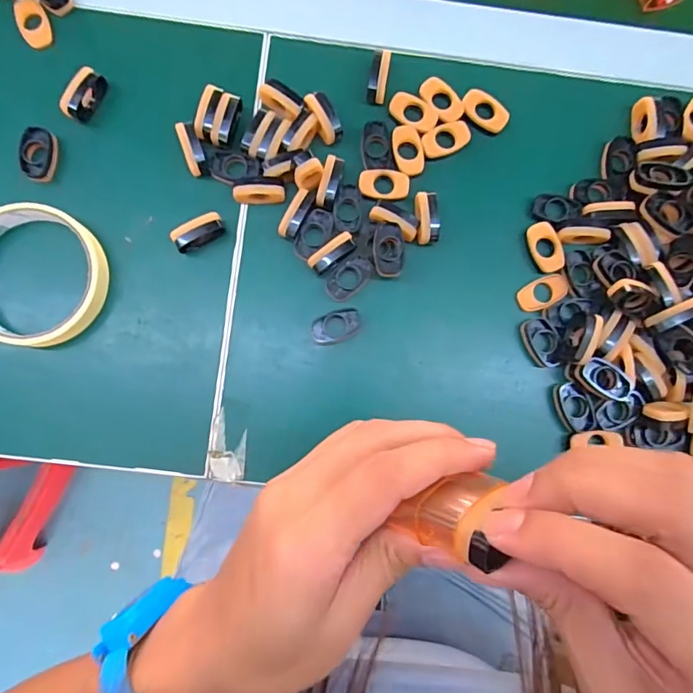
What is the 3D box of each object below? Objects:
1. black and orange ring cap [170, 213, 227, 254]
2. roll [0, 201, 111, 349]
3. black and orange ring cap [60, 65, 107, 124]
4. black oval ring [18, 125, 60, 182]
[{"bbox_3d":[-0.093,-0.072,0.321,0.033,0.017,0.015,-32,87,-4],"label":"black and orange ring cap"},{"bbox_3d":[-0.194,-0.043,0.313,0.085,0.022,0.084,0,86,-2],"label":"roll"},{"bbox_3d":[-0.169,-0.161,0.325,0.013,0.018,0.033,29,85,0],"label":"black and orange ring cap"},{"bbox_3d":[-0.197,-0.122,0.323,0.020,0.012,0.033,9,85,-1],"label":"black oval ring"}]

